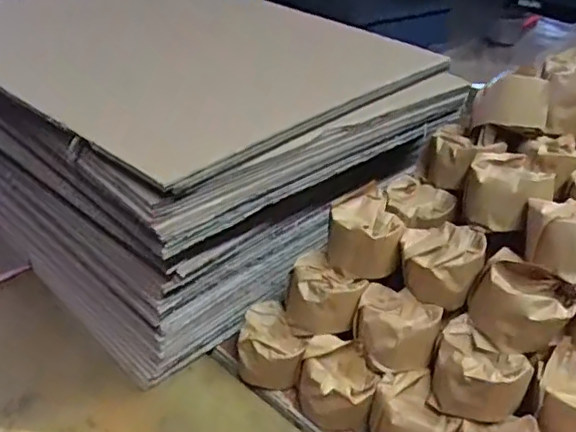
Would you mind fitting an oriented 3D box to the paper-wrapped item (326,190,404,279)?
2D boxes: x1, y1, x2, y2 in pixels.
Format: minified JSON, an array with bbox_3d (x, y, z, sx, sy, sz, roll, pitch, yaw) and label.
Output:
[{"bbox_3d":[0.082,0.019,0.631,0.075,0.055,0.090,7,35,3],"label":"paper-wrapped item"}]

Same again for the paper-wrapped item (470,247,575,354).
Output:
[{"bbox_3d":[0.213,0.081,0.533,0.054,0.064,0.080,-25,44,-35],"label":"paper-wrapped item"}]

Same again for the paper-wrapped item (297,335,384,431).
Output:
[{"bbox_3d":[0.049,0.170,0.586,0.079,0.067,0.069,15,36,15],"label":"paper-wrapped item"}]

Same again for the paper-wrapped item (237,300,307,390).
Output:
[{"bbox_3d":[-0.017,0.142,0.627,0.071,0.059,0.077,7,35,4],"label":"paper-wrapped item"}]

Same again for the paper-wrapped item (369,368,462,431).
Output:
[{"bbox_3d":[0.118,0.200,0.559,0.058,0.069,0.074,-13,38,-23],"label":"paper-wrapped item"}]

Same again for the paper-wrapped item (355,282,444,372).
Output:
[{"bbox_3d":[0.109,0.112,0.587,0.081,0.048,0.075,16,36,16],"label":"paper-wrapped item"}]

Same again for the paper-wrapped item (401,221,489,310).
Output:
[{"bbox_3d":[0.155,0.048,0.592,0.078,0.067,0.061,9,35,6],"label":"paper-wrapped item"}]

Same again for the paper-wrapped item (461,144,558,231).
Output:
[{"bbox_3d":[0.229,-0.030,0.603,0.081,0.054,0.094,18,37,19],"label":"paper-wrapped item"}]

